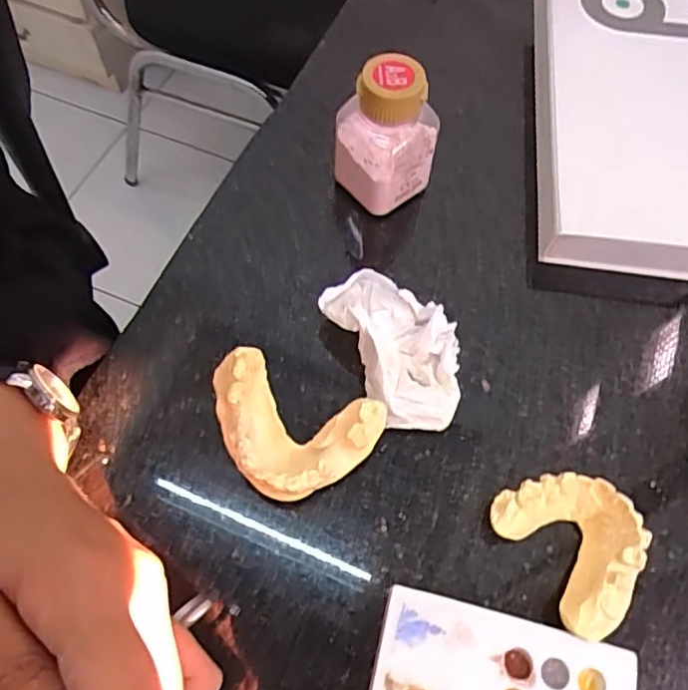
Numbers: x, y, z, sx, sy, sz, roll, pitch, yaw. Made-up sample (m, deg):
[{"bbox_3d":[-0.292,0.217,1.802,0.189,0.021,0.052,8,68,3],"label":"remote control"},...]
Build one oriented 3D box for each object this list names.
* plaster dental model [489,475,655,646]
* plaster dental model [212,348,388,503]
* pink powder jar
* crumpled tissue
[{"bbox_3d":[0.094,0.079,0.244,0.047,0.022,0.059,-28,68,-15],"label":"plaster dental model"},{"bbox_3d":[-0.025,0.038,0.257,0.072,0.029,0.049,21,64,8],"label":"plaster dental model"},{"bbox_3d":[0.022,-0.105,0.305,0.040,0.073,0.038,-35,70,-18],"label":"pink powder jar"},{"bbox_3d":[0.026,-0.001,0.280,0.049,0.025,0.082,-25,67,-14],"label":"crumpled tissue"}]

